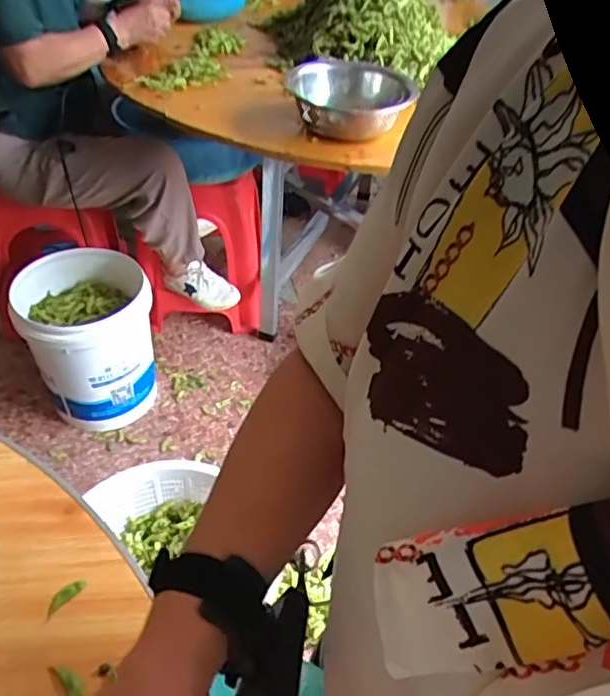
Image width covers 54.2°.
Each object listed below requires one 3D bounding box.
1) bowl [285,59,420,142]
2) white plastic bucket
[{"bbox_3d":[0.092,-0.466,1.111,0.207,0.088,0.207,3,43,-3],"label":"bowl"},{"bbox_3d":[-0.534,-0.006,1.506,0.285,0.408,0.275,2,43,-2],"label":"white plastic bucket"}]

